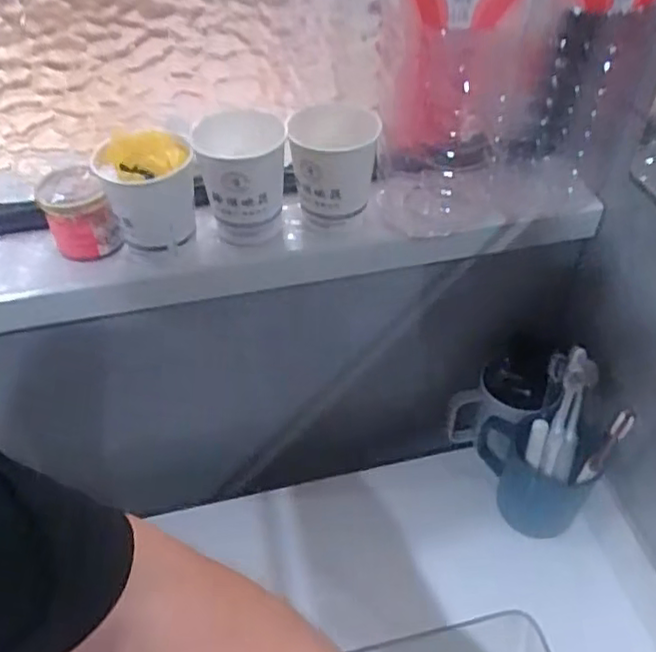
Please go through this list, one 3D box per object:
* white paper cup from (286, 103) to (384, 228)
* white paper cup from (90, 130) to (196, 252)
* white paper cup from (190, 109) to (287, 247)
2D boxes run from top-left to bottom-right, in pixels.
[{"bbox_3d":[0.005,-0.131,0.526,0.070,0.074,0.078,-2,46,-1],"label":"white paper cup"},{"bbox_3d":[-0.134,-0.106,0.493,0.064,0.078,0.077,-14,47,-12],"label":"white paper cup"},{"bbox_3d":[-0.064,-0.110,0.513,0.064,0.089,0.069,-1,46,1],"label":"white paper cup"}]

